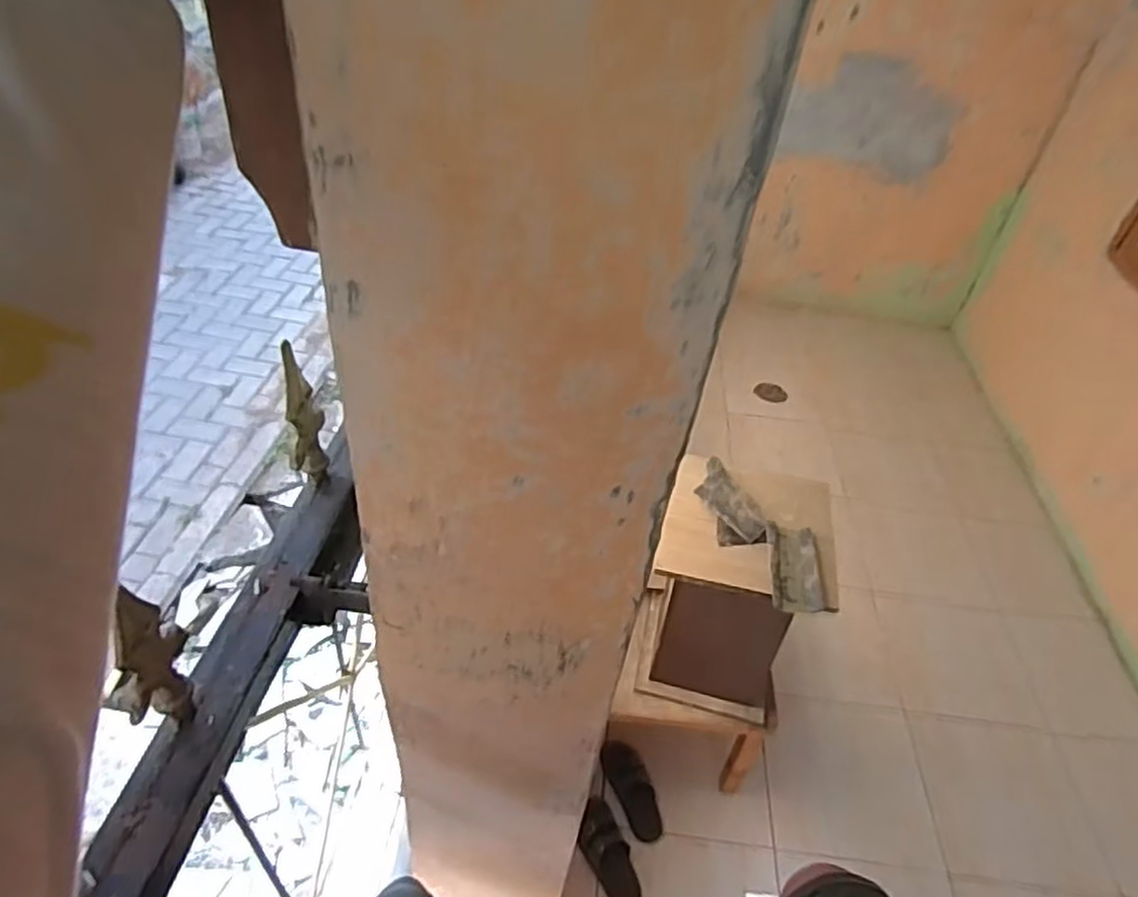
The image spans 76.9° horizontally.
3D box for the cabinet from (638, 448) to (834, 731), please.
[{"bbox_3d":[0.319,0.286,1.483,0.307,0.443,0.348,13,43,7],"label":"cabinet"}]

